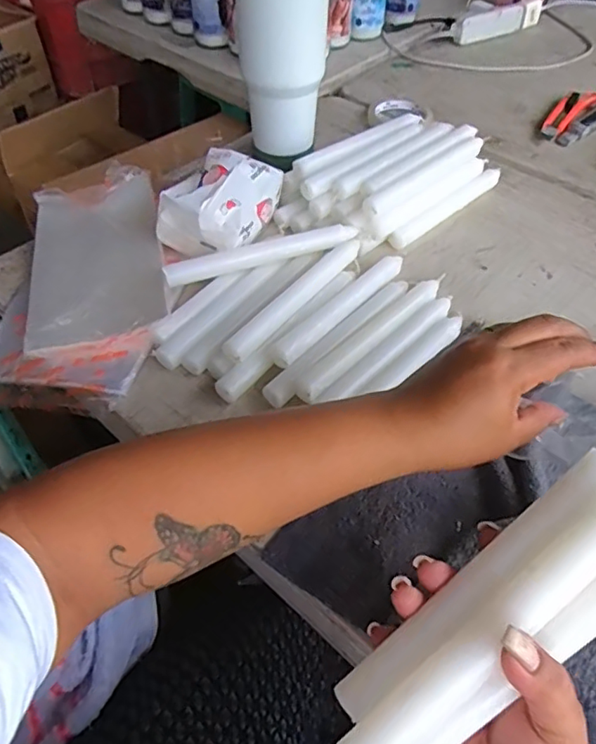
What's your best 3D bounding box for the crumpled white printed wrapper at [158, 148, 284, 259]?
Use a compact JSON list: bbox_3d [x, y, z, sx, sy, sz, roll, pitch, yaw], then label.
[{"bbox_3d":[-0.075,-0.179,0.571,0.092,0.057,0.128,24,54,15],"label":"crumpled white printed wrapper"}]

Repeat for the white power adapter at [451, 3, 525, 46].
[{"bbox_3d":[0.340,-0.620,0.966,0.146,0.036,0.036,-21,54,-16],"label":"white power adapter"}]

